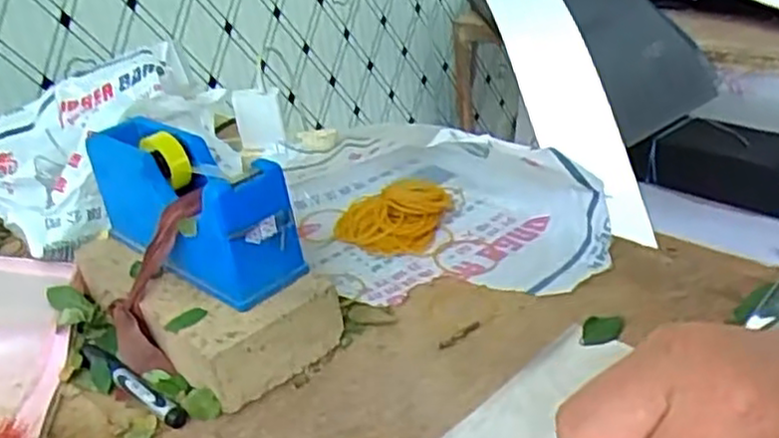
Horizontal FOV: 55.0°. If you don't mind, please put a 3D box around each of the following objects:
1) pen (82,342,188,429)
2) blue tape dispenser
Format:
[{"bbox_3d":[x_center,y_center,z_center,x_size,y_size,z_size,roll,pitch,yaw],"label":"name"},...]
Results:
[{"bbox_3d":[-0.196,0.120,0.559,0.133,0.016,0.016,17,36,38],"label":"pen"},{"bbox_3d":[-0.161,-0.014,0.602,0.065,0.097,0.198,-29,36,-36],"label":"blue tape dispenser"}]

